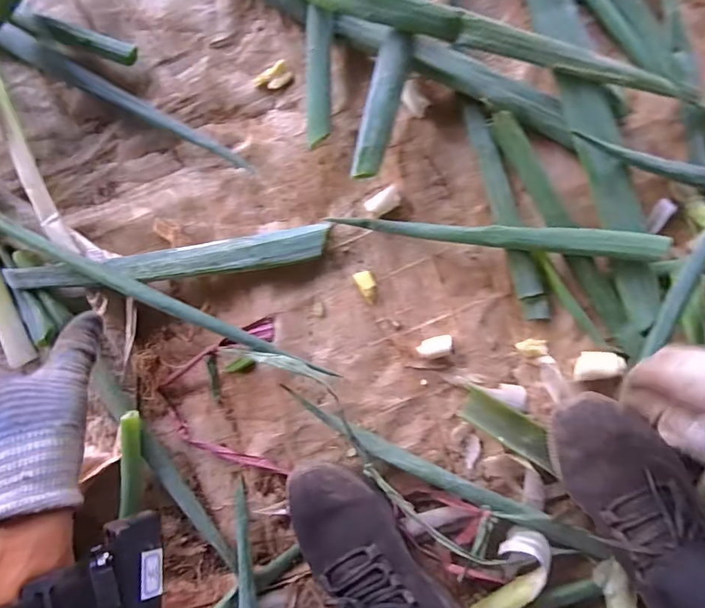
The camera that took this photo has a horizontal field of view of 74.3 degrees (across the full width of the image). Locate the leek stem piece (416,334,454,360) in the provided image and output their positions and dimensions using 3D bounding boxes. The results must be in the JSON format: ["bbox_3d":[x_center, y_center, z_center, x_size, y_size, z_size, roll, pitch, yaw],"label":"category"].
[{"bbox_3d":[0.079,0.041,0.442,0.033,0.012,0.020,-12,92,5],"label":"leek stem piece"}]

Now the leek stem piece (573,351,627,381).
[{"bbox_3d":[0.224,0.055,0.420,0.045,0.022,0.021,-10,92,5],"label":"leek stem piece"}]

